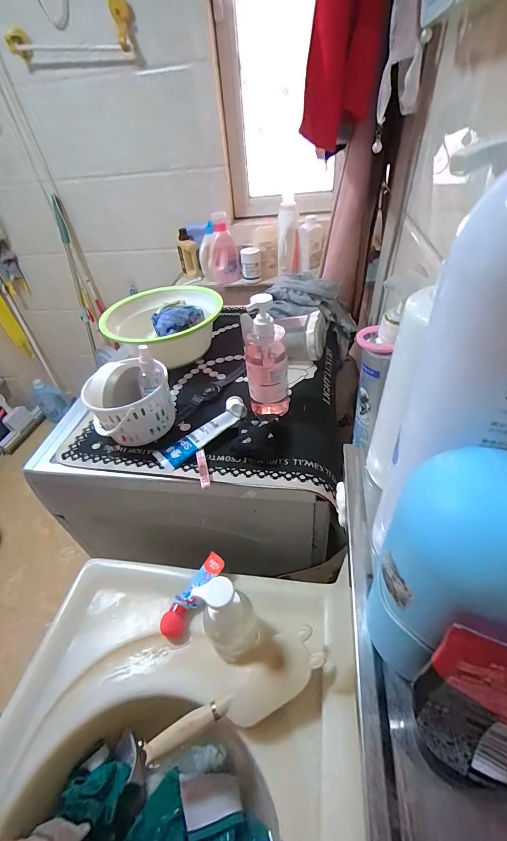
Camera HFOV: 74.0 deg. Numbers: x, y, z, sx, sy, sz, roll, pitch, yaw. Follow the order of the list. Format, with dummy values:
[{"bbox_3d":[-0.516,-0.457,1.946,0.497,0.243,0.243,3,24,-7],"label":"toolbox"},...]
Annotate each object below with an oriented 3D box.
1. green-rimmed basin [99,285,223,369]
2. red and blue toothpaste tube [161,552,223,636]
[{"bbox_3d":[-0.200,-0.208,0.774,0.238,0.107,0.264,0,41,7],"label":"green-rimmed basin"},{"bbox_3d":[-0.095,0.273,0.531,0.033,0.031,0.127,22,49,29],"label":"red and blue toothpaste tube"}]

